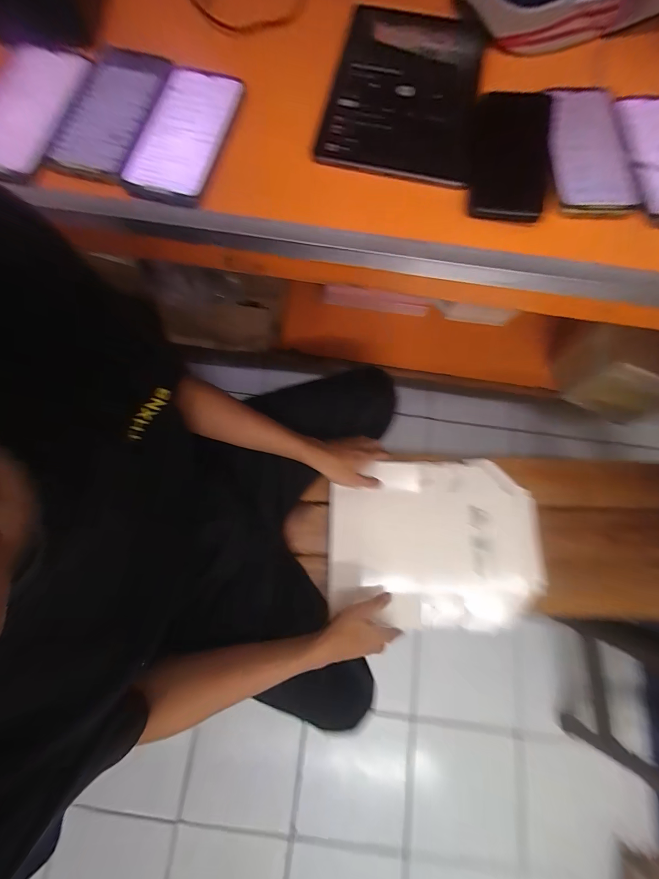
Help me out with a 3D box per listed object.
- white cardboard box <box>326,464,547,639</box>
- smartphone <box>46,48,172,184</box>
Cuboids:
[{"bbox_3d":[0.196,0.187,0.607,0.385,0.026,0.286,-1,75,-1],"label":"white cardboard box"},{"bbox_3d":[-0.229,-0.340,0.340,0.091,0.011,0.165,10,75,2],"label":"smartphone"}]

